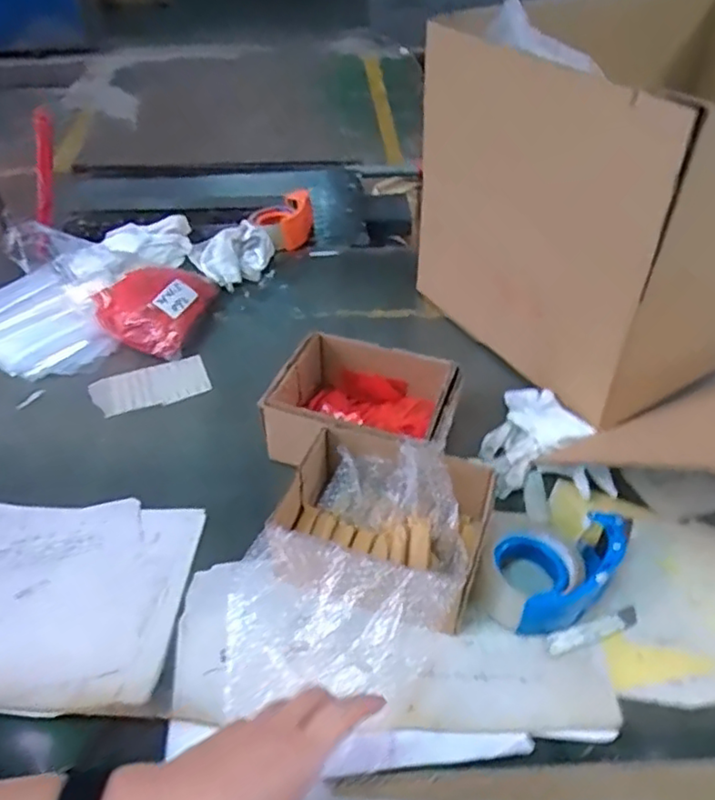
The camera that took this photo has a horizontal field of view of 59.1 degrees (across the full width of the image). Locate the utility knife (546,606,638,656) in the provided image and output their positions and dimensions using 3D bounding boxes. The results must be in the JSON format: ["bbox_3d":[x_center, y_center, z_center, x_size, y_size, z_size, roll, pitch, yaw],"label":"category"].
[{"bbox_3d":[0.225,0.219,0.599,0.101,0.008,0.019,-14,43,-16],"label":"utility knife"}]

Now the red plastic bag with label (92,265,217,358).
[{"bbox_3d":[-0.312,-0.148,0.958,0.147,0.073,0.181,8,43,9],"label":"red plastic bag with label"}]

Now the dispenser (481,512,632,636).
[{"bbox_3d":[0.193,0.159,0.617,0.102,0.052,0.150,30,50,29],"label":"dispenser"}]

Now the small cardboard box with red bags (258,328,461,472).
[{"bbox_3d":[0.014,0.014,0.758,0.205,0.098,0.165,16,45,18],"label":"small cardboard box with red bags"}]

